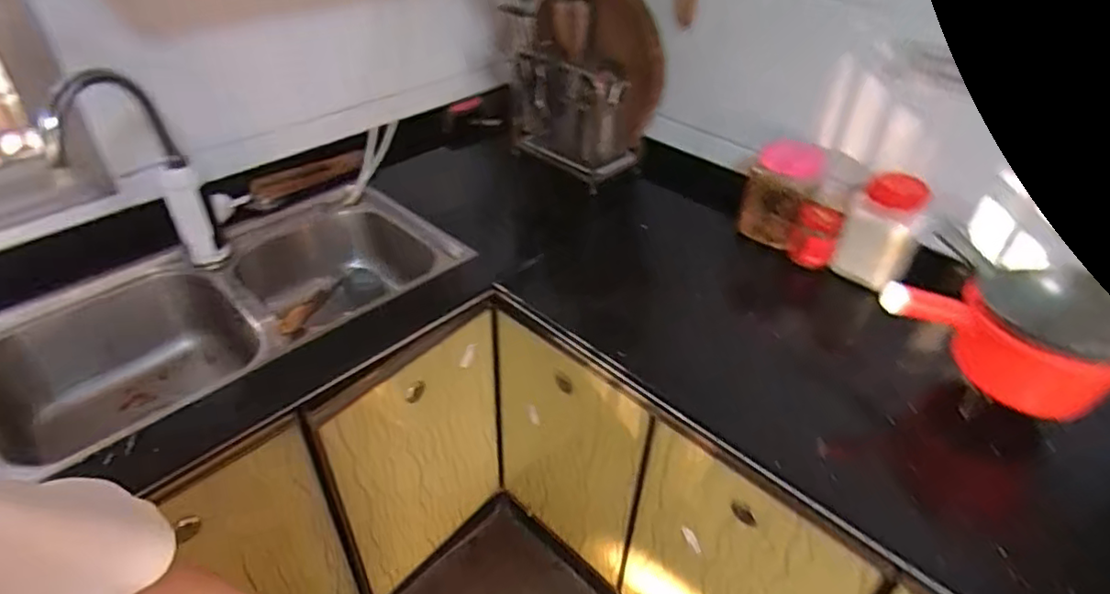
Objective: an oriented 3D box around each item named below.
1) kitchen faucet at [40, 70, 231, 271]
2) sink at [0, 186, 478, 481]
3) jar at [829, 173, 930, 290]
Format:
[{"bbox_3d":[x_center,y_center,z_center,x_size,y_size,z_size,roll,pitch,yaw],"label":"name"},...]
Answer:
[{"bbox_3d":[-0.651,-0.175,0.969,0.159,0.356,0.159,-24,46,-28],"label":"kitchen faucet"},{"bbox_3d":[-0.529,0.057,1.097,0.751,0.207,0.402,-28,48,-32],"label":"sink"},{"bbox_3d":[0.552,-0.110,1.054,0.121,0.175,0.089,20,42,21],"label":"jar"}]

